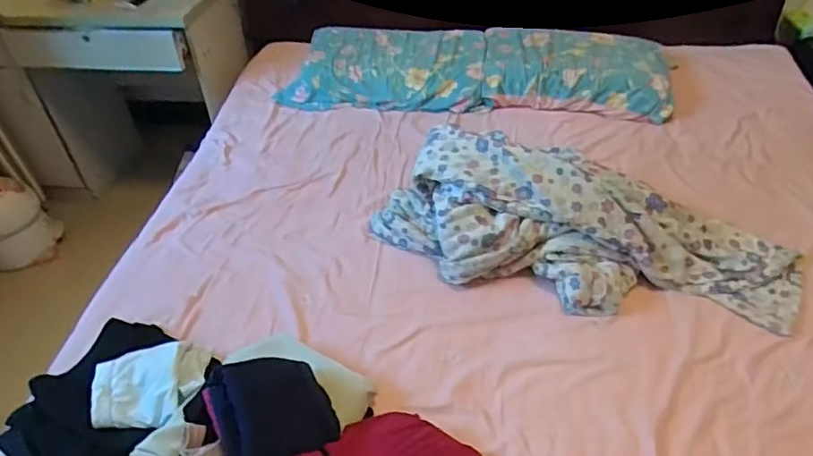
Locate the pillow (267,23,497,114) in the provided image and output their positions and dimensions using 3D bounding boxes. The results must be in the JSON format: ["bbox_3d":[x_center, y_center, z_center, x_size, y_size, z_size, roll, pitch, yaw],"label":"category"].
[{"bbox_3d":[-0.063,-0.509,1.736,0.599,0.115,0.368,0,43,6],"label":"pillow"}]

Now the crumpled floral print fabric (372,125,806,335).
[{"bbox_3d":[0.349,-0.024,1.125,0.811,0.187,0.326,12,45,17],"label":"crumpled floral print fabric"}]

